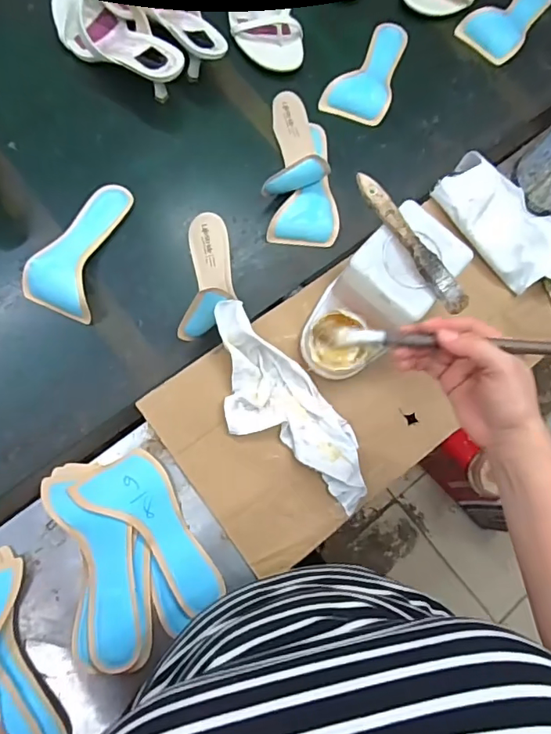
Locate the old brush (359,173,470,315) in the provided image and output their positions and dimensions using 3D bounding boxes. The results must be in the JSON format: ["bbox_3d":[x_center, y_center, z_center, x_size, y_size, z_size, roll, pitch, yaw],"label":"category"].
[{"bbox_3d":[0.143,-0.130,0.528,0.023,0.024,0.171,-32,82,-14],"label":"old brush"}]

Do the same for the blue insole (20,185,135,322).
[{"bbox_3d":[-0.243,-0.155,0.631,0.084,0.027,0.186,15,72,3],"label":"blue insole"}]

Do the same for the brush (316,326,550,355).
[{"bbox_3d":[0.172,-0.019,0.418,0.270,0.018,0.014,4,72,7],"label":"brush"}]

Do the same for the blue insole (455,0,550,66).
[{"bbox_3d":[0.368,-0.547,0.790,0.089,0.020,0.180,41,75,10],"label":"blue insole"}]

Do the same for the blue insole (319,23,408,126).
[{"bbox_3d":[0.148,-0.435,0.741,0.088,0.008,0.191,30,73,7],"label":"blue insole"}]

